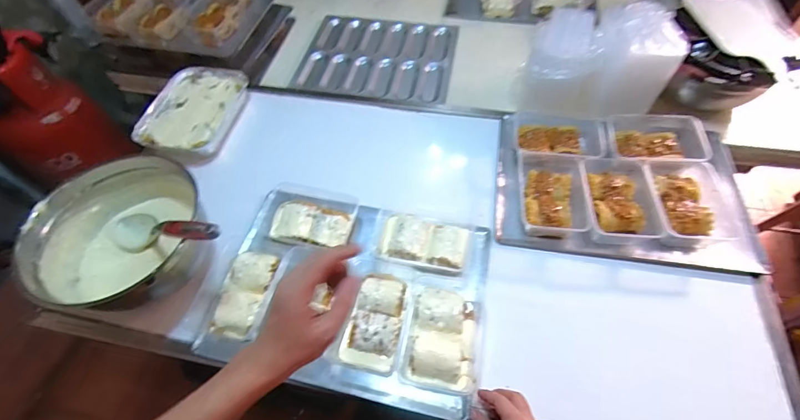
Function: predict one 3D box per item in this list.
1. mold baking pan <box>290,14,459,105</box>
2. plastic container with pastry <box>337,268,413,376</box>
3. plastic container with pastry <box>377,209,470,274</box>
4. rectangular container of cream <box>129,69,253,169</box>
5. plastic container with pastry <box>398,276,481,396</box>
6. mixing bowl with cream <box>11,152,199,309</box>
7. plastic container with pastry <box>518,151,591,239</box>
[{"bbox_3d":[-0.059,-0.441,1.095,0.416,0.029,0.361,4,57,7],"label":"mold baking pan"},{"bbox_3d":[-0.038,0.173,0.634,0.100,0.039,0.178,9,58,10],"label":"plastic container with pastry"},{"bbox_3d":[0.042,0.058,0.698,0.164,0.037,0.100,8,58,10],"label":"plastic container with pastry"},{"bbox_3d":[-0.477,-0.228,0.908,0.199,0.056,0.261,11,59,11],"label":"rectangular container of cream"},{"bbox_3d":[0.068,0.189,0.611,0.114,0.048,0.178,6,58,9],"label":"plastic container with pastry"},{"bbox_3d":[-0.460,0.048,0.644,0.228,0.125,0.252,16,60,14],"label":"mixing bowl with cream"},{"bbox_3d":[0.288,-0.034,0.733,0.117,0.047,0.179,4,57,7],"label":"plastic container with pastry"}]

